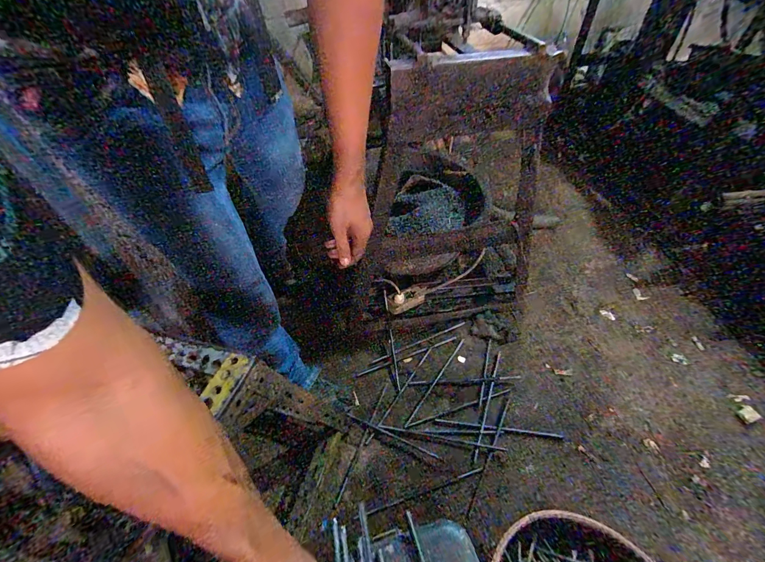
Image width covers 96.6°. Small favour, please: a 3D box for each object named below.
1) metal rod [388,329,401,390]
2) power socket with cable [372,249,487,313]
[{"bbox_3d":[0.034,0.222,0.968,0.008,0.007,0.173,-7,64,-4],"label":"metal rod"},{"bbox_3d":[0.164,-0.010,1.070,0.356,0.055,0.097,-19,50,-17],"label":"power socket with cable"}]

